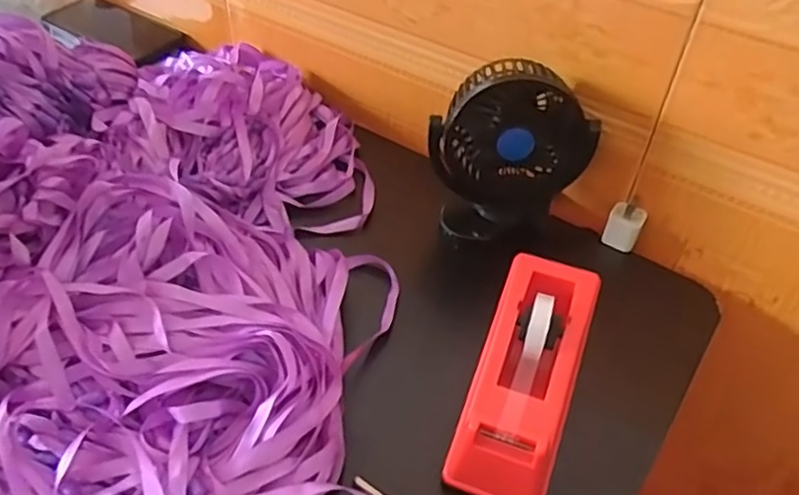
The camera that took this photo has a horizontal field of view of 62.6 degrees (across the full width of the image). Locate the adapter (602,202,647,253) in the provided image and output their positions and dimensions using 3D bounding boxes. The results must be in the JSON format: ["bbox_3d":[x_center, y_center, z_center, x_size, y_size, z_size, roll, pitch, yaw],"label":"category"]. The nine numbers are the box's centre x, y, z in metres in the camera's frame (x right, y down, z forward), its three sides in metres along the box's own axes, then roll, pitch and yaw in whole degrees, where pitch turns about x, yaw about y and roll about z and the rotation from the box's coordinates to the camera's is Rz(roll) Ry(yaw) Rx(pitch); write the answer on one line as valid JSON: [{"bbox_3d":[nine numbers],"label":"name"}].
[{"bbox_3d":[0.187,-0.017,0.547,0.027,0.037,0.021,23,49,19],"label":"adapter"}]

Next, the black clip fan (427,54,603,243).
[{"bbox_3d":[0.087,-0.080,0.528,0.125,0.141,0.078,-8,36,1],"label":"black clip fan"}]

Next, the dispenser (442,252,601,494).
[{"bbox_3d":[0.081,0.080,0.414,0.062,0.067,0.157,17,47,14],"label":"dispenser"}]

